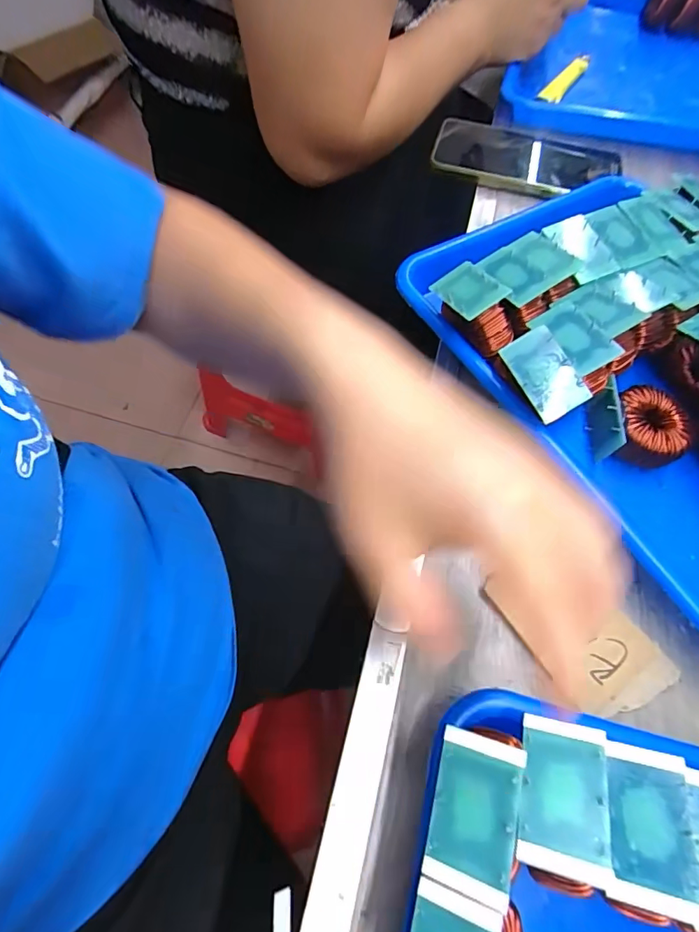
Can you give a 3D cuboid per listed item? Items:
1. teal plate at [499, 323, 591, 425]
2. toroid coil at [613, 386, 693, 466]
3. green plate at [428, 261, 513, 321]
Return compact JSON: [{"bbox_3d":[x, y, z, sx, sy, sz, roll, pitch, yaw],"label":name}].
[{"bbox_3d":[0.111,-0.052,0.266,0.031,0.005,0.047,-32,85,2],"label":"teal plate"},{"bbox_3d":[0.184,-0.023,0.295,0.042,0.026,0.046,1,63,-2],"label":"toroid coil"},{"bbox_3d":[0.073,-0.110,0.293,0.031,0.006,0.048,-31,48,2],"label":"green plate"}]

